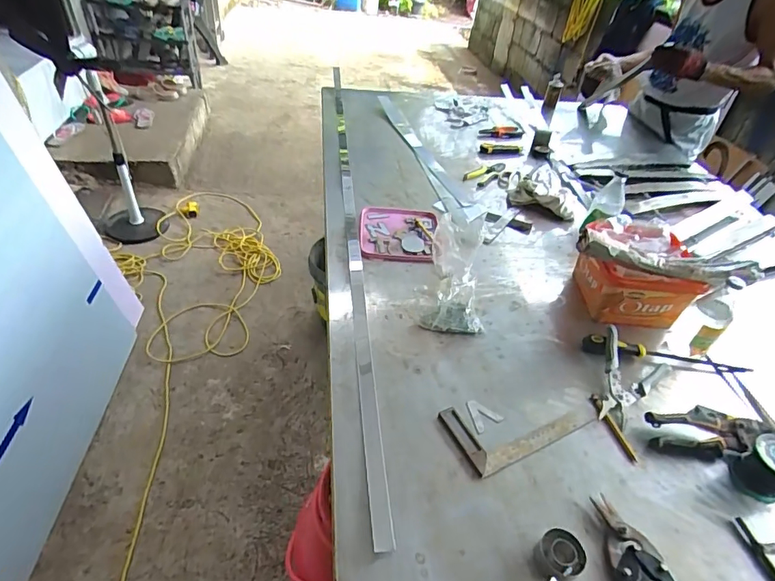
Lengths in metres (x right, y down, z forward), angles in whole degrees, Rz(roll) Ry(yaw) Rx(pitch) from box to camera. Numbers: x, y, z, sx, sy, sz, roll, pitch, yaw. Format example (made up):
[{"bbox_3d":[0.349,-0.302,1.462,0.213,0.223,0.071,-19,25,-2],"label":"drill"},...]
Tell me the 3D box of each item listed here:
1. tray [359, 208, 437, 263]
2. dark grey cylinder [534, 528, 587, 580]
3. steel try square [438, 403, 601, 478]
[{"bbox_3d":[0.025,-0.136,1.067,0.176,0.024,0.213,7,42,-1],"label":"tray"},{"bbox_3d":[0.210,0.326,0.568,0.062,0.020,0.052,-4,43,-13],"label":"dark grey cylinder"},{"bbox_3d":[0.214,0.199,0.722,0.246,0.011,0.110,-14,46,-23],"label":"steel try square"}]

